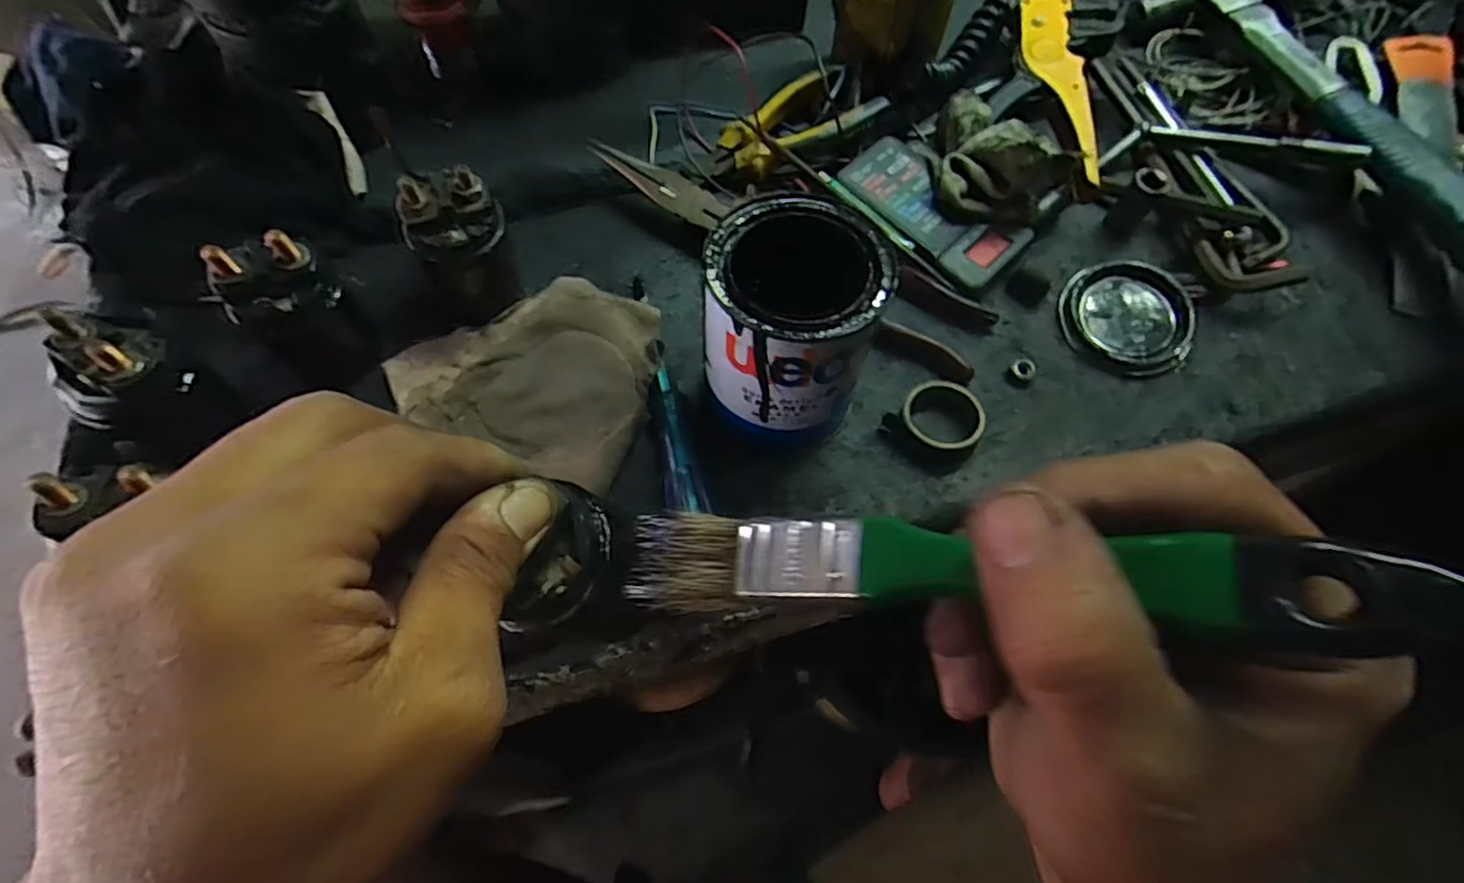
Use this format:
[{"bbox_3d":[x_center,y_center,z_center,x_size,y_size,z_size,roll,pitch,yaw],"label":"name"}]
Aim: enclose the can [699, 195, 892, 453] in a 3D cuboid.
[{"bbox_3d":[0.027,-0.051,0.320,0.082,0.109,0.082,1,63,-2],"label":"can"}]

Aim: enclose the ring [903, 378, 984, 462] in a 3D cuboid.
[{"bbox_3d":[0.115,-0.011,0.354,0.045,0.019,0.041,1,63,-2],"label":"ring"}]

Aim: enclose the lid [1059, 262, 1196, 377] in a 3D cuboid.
[{"bbox_3d":[0.237,-0.073,0.385,0.068,0.019,0.070,1,63,-2],"label":"lid"}]

